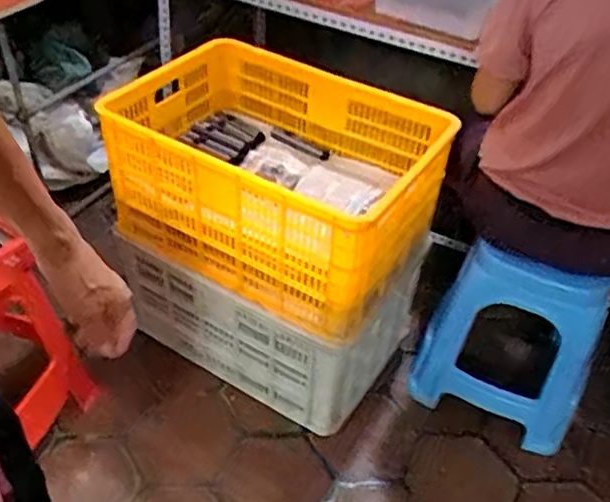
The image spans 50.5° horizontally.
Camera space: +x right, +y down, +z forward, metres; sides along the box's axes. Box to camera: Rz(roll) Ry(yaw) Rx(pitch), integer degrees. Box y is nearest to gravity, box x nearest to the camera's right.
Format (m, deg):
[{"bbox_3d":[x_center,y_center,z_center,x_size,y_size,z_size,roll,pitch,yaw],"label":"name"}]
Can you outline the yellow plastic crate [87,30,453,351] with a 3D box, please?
[{"bbox_3d":[-0.051,-0.158,1.323,0.587,0.280,0.411,26,46,21],"label":"yellow plastic crate"}]

